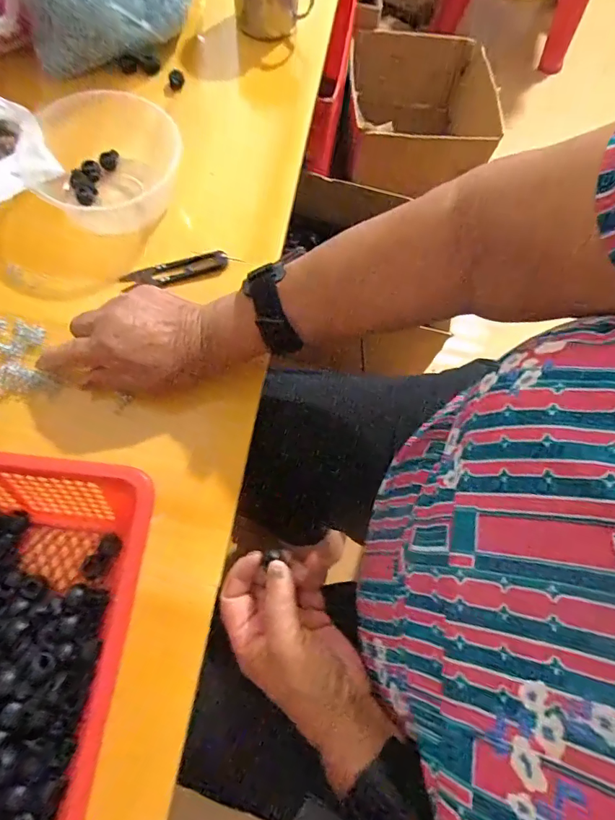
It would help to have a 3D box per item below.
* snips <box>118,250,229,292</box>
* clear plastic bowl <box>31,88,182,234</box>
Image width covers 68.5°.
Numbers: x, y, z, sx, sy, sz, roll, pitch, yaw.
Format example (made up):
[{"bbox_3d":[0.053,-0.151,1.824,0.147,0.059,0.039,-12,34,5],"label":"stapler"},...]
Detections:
[{"bbox_3d":[-0.126,-0.134,0.432,0.101,0.005,0.022,-17,72,-9],"label":"snips"},{"bbox_3d":[-0.207,-0.250,0.444,0.127,0.048,0.136,1,70,-2],"label":"clear plastic bowl"}]

